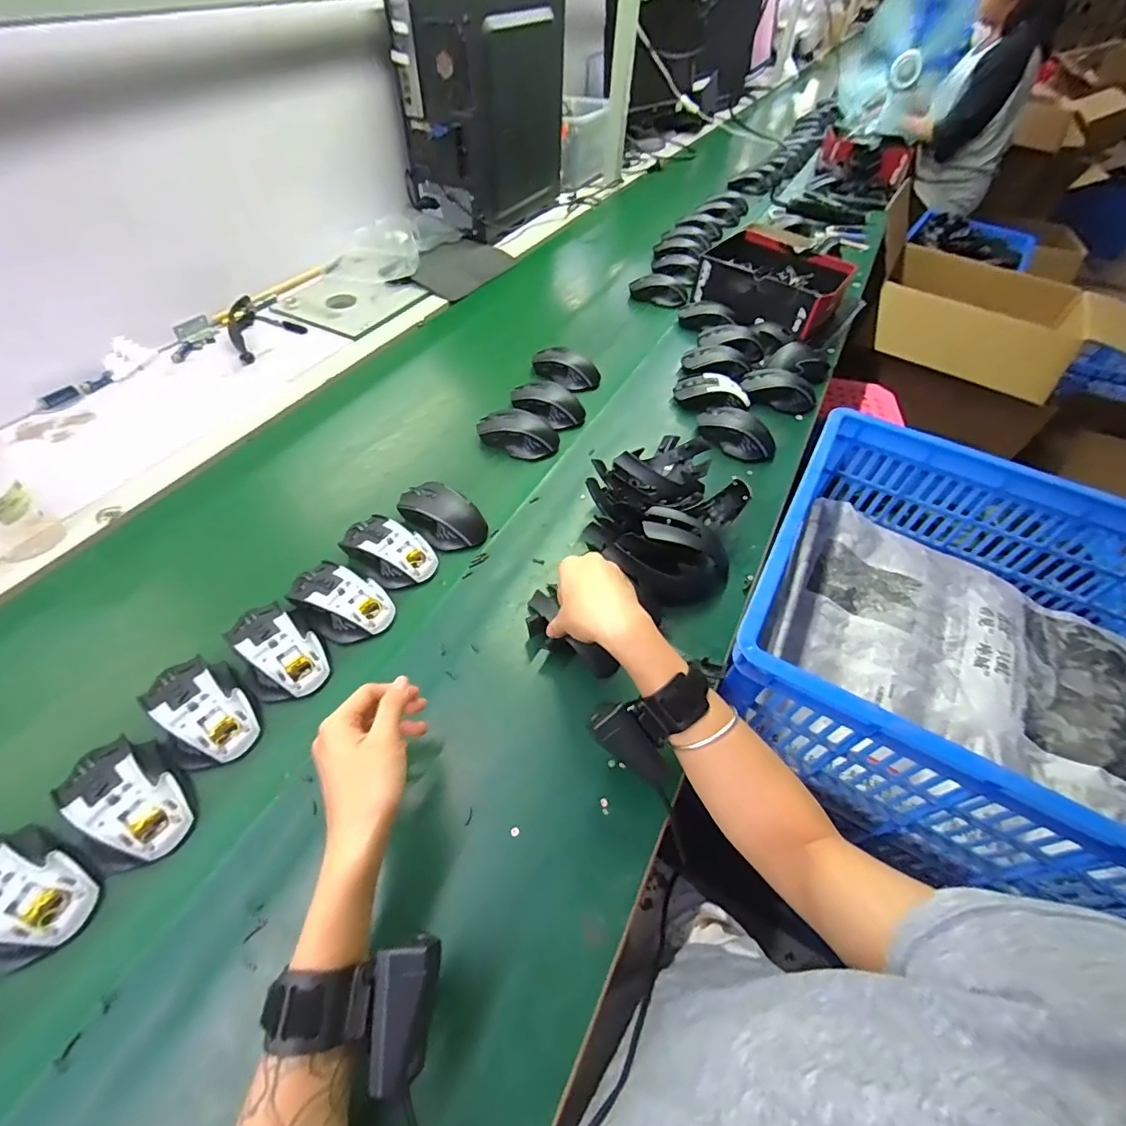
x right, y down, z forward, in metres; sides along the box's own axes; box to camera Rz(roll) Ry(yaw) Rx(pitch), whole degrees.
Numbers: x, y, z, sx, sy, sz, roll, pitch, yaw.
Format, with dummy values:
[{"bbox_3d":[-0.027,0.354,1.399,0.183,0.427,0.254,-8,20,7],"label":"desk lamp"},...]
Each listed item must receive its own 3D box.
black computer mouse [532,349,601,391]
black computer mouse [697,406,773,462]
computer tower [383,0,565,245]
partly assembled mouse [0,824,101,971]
[{"bbox_3d":[0.006,-0.319,0.838,0.112,0.032,0.056,27,55,16],"label":"black computer mouse"},{"bbox_3d":[0.251,-0.189,0.736,0.112,0.036,0.056,37,58,22],"label":"black computer mouse"},{"bbox_3d":[-0.158,-0.954,1.081,0.189,0.378,0.365,26,54,15],"label":"computer tower"},{"bbox_3d":[-0.408,0.241,0.370,0.109,0.033,0.072,26,54,15],"label":"partly assembled mouse"}]

